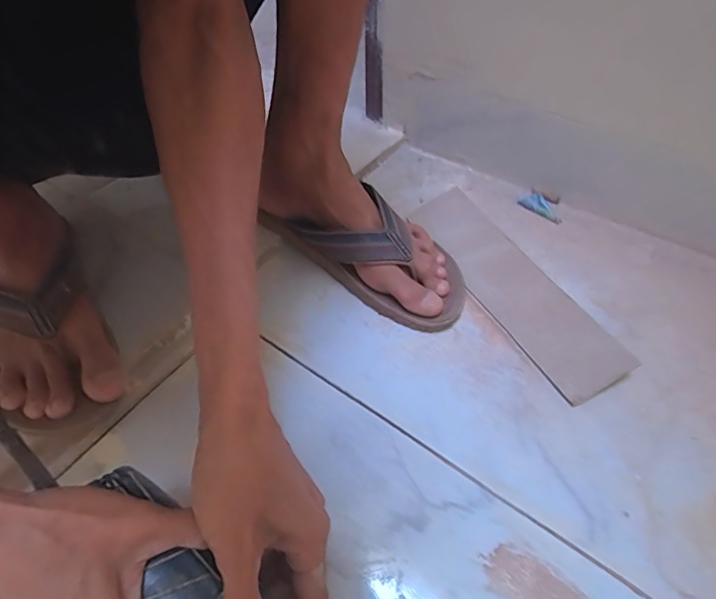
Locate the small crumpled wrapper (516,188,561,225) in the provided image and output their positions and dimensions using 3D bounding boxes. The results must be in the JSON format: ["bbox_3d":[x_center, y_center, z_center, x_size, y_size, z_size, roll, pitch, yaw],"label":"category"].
[{"bbox_3d":[0.229,-0.117,0.574,0.056,0.009,0.031,33,60,26],"label":"small crumpled wrapper"}]

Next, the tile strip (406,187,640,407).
[{"bbox_3d":[0.155,-0.023,0.499,0.072,0.004,0.291,-31,54,-1],"label":"tile strip"}]

